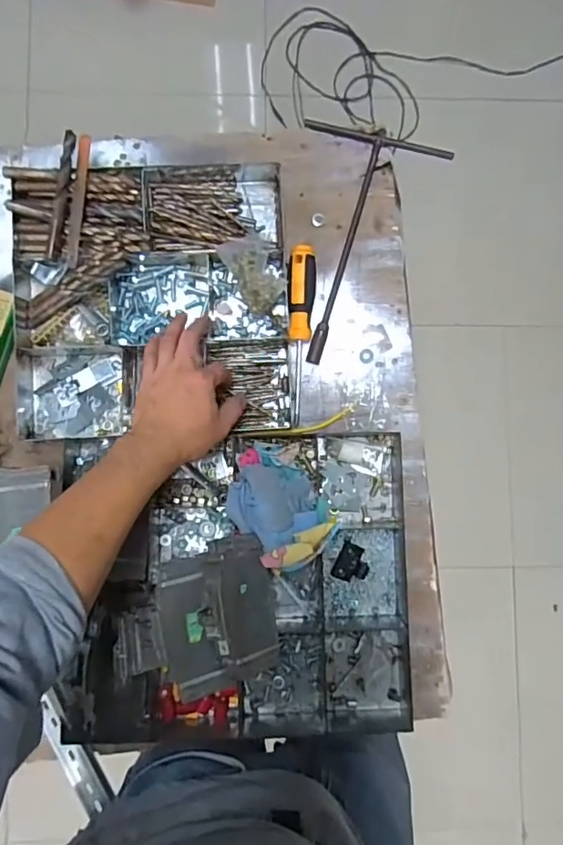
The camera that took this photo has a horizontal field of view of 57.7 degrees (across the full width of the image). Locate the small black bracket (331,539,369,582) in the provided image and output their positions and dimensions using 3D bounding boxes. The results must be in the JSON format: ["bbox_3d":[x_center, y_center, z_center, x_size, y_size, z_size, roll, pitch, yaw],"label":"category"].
[{"bbox_3d":[0.080,0.160,0.573,0.034,0.018,0.042,26,86,0],"label":"small black bracket"}]

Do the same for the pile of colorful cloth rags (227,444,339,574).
[{"bbox_3d":[-0.007,0.085,0.534,0.098,0.072,0.126,-27,88,-3],"label":"pile of colorful cloth rags"}]

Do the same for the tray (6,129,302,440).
[{"bbox_3d":[-0.142,-0.143,0.574,0.308,0.050,0.305,-2,87,-2],"label":"tray"}]

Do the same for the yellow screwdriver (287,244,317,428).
[{"bbox_3d":[0.021,-0.101,0.583,0.033,0.033,0.202,3,86,-2],"label":"yellow screwdriver"}]

